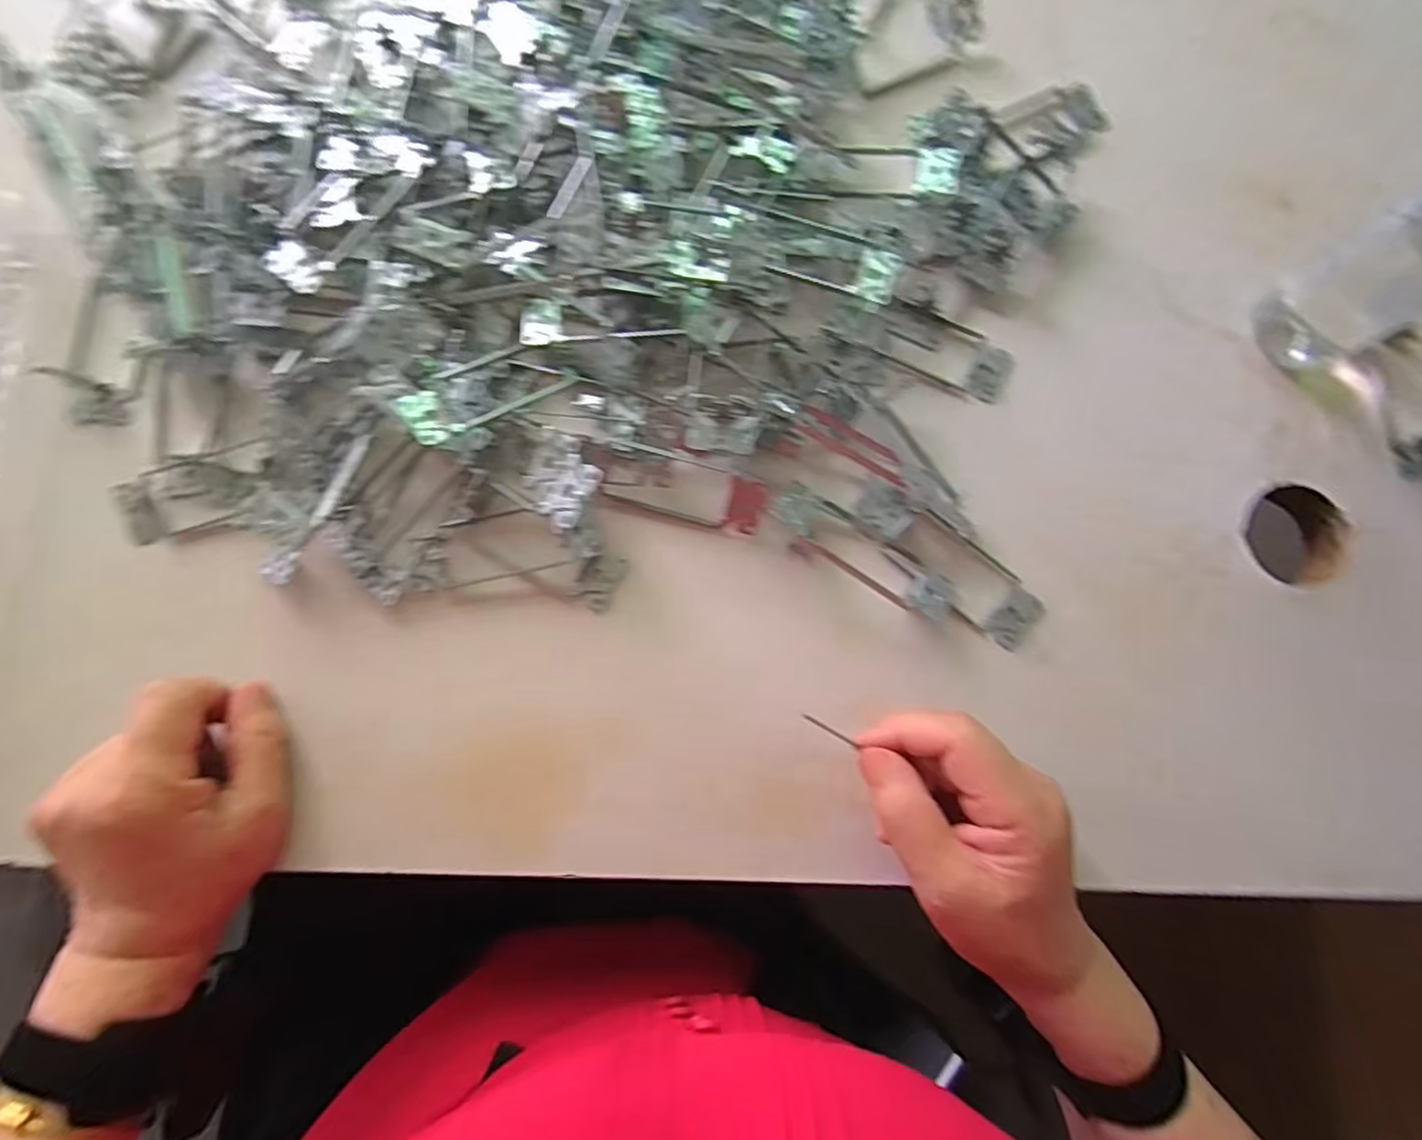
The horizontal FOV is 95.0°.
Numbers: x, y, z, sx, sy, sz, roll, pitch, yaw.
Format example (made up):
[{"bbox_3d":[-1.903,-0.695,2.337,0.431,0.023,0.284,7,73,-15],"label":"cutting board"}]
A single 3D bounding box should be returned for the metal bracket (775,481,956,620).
[{"bbox_3d":[0.083,-0.009,0.351,0.107,0.022,0.032,32,82,2],"label":"metal bracket"}]

